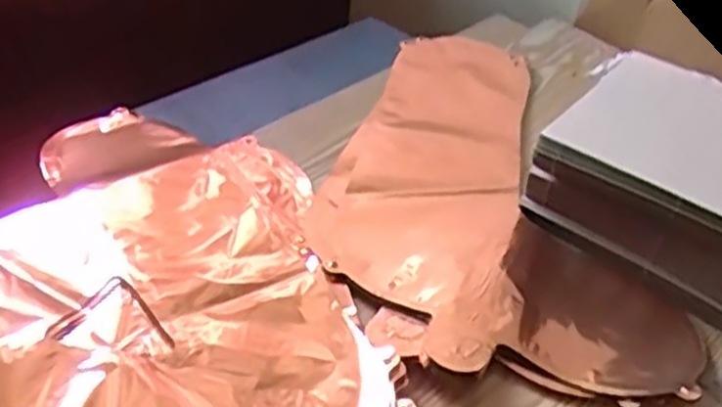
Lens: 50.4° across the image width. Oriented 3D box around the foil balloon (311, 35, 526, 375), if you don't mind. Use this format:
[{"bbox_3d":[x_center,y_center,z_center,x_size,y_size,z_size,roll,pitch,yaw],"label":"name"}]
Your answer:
[{"bbox_3d":[0.058,-0.040,0.637,0.152,0.022,0.452,12,38,5],"label":"foil balloon"}]

